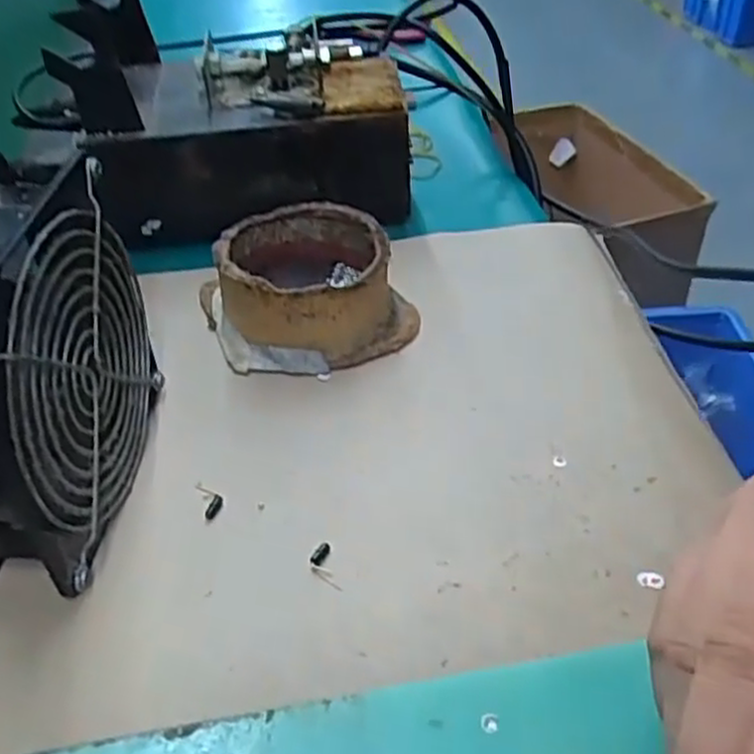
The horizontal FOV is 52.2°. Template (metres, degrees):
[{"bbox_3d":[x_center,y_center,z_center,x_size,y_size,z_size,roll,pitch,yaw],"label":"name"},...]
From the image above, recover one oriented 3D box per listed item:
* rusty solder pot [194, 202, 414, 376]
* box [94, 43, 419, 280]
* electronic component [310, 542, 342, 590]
[{"bbox_3d":[-0.036,-0.046,0.382,0.092,0.042,0.092,-2,42,2],"label":"rusty solder pot"},{"bbox_3d":[-0.073,-0.143,0.460,0.180,0.081,0.107,-7,42,-4],"label":"box"},{"bbox_3d":[-0.020,0.069,0.280,0.009,0.004,0.020,-11,42,-8],"label":"electronic component"}]

